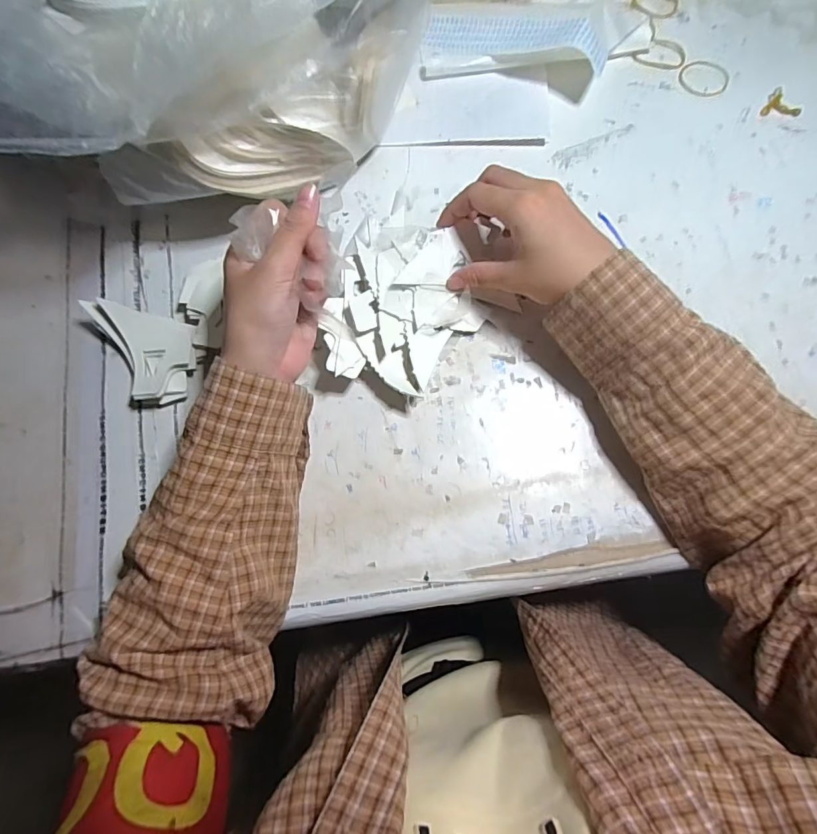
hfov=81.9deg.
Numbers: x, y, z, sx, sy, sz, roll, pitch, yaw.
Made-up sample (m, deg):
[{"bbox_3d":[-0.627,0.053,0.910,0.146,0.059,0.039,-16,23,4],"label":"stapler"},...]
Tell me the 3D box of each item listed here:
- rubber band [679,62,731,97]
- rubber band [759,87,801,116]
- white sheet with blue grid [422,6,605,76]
[{"bbox_3d":[0.264,-0.302,0.418,0.042,0.004,0.041,0,77,2],"label":"rubber band"},{"bbox_3d":[0.322,-0.266,0.404,0.028,0.008,0.026,35,80,9],"label":"rubber band"},{"bbox_3d":[0.094,-0.342,0.418,0.166,0.024,0.074,19,78,20],"label":"white sheet with blue grid"}]

